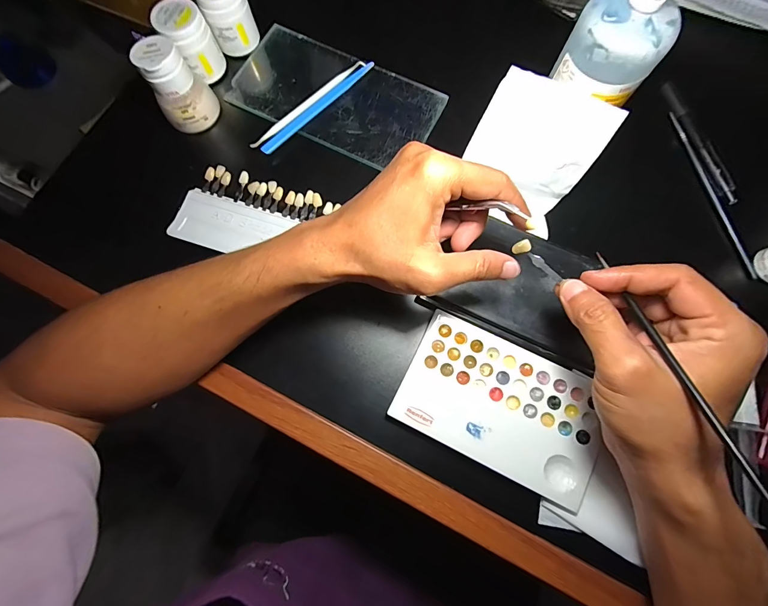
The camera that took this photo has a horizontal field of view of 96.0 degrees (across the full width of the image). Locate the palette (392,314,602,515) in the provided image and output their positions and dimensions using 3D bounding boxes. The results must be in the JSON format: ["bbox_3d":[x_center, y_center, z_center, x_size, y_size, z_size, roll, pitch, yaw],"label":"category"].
[{"bbox_3d":[0.090,0.077,0.266,0.149,0.005,0.093,26,78,7],"label":"palette"}]

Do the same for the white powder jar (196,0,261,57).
[{"bbox_3d":[-0.148,-0.278,0.332,0.043,0.054,0.043,0,77,1],"label":"white powder jar"}]

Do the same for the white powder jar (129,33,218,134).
[{"bbox_3d":[-0.183,-0.192,0.306,0.046,0.063,0.042,-36,79,-7],"label":"white powder jar"}]

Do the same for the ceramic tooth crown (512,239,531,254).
[{"bbox_3d":[0.091,-0.037,0.230,0.011,0.006,0.008,-22,77,-4],"label":"ceramic tooth crown"}]

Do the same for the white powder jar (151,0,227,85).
[{"bbox_3d":[-0.178,-0.241,0.324,0.040,0.057,0.042,0,77,1],"label":"white powder jar"}]

